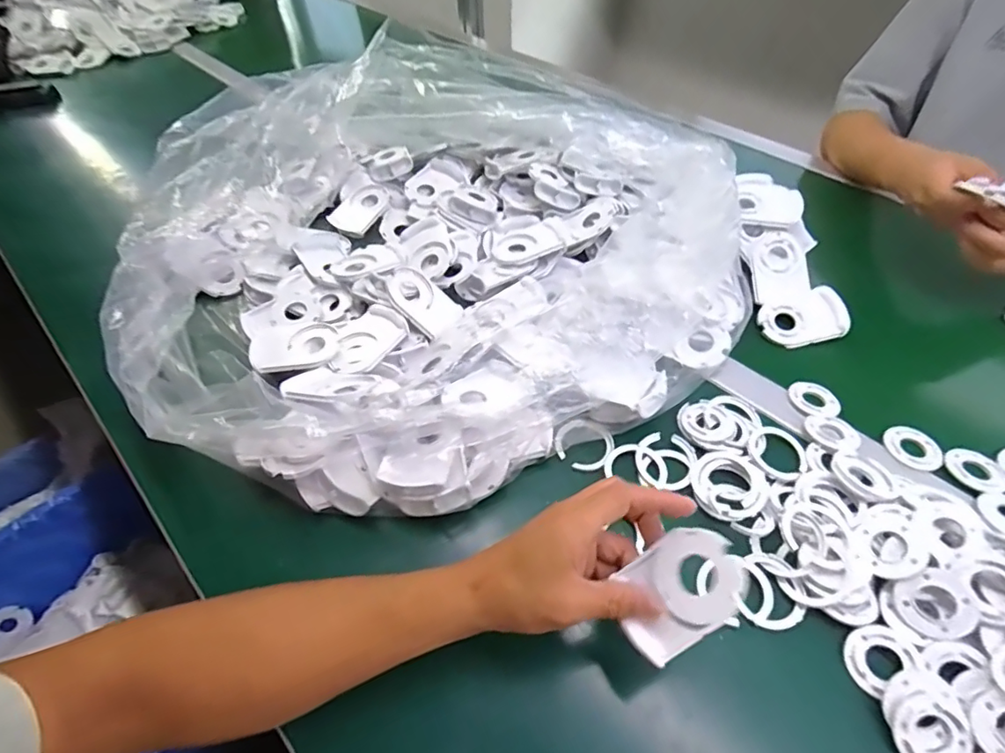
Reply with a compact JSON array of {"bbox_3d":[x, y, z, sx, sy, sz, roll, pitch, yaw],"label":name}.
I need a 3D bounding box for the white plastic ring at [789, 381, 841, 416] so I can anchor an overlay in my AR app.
[{"bbox_3d":[0.290,0.020,0.488,0.041,0.004,0.040,-1,50,1],"label":"white plastic ring"}]

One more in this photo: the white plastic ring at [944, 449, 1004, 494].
[{"bbox_3d":[0.393,0.077,0.434,0.039,0.004,0.044,-14,51,-10],"label":"white plastic ring"}]

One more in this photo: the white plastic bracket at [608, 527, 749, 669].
[{"bbox_3d":[0.105,0.128,0.316,0.079,0.010,0.057,-46,43,16],"label":"white plastic bracket"}]

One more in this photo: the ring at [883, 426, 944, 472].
[{"bbox_3d":[0.355,0.062,0.453,0.042,0.006,0.041,-1,50,1],"label":"ring"}]

